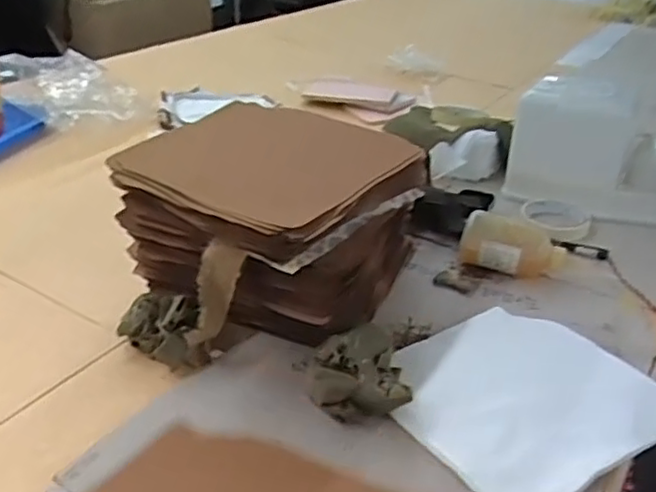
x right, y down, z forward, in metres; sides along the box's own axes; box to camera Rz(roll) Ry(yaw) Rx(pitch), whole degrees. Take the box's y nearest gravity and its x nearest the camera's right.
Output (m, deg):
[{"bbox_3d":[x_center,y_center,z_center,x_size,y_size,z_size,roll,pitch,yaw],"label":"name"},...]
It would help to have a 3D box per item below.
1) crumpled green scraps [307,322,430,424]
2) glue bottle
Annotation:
[{"bbox_3d":[0.030,0.115,0.607,0.093,0.054,0.090,6,32,5],"label":"crumpled green scraps"},{"bbox_3d":[0.228,-0.006,0.824,0.128,0.053,0.058,11,33,13],"label":"glue bottle"}]

